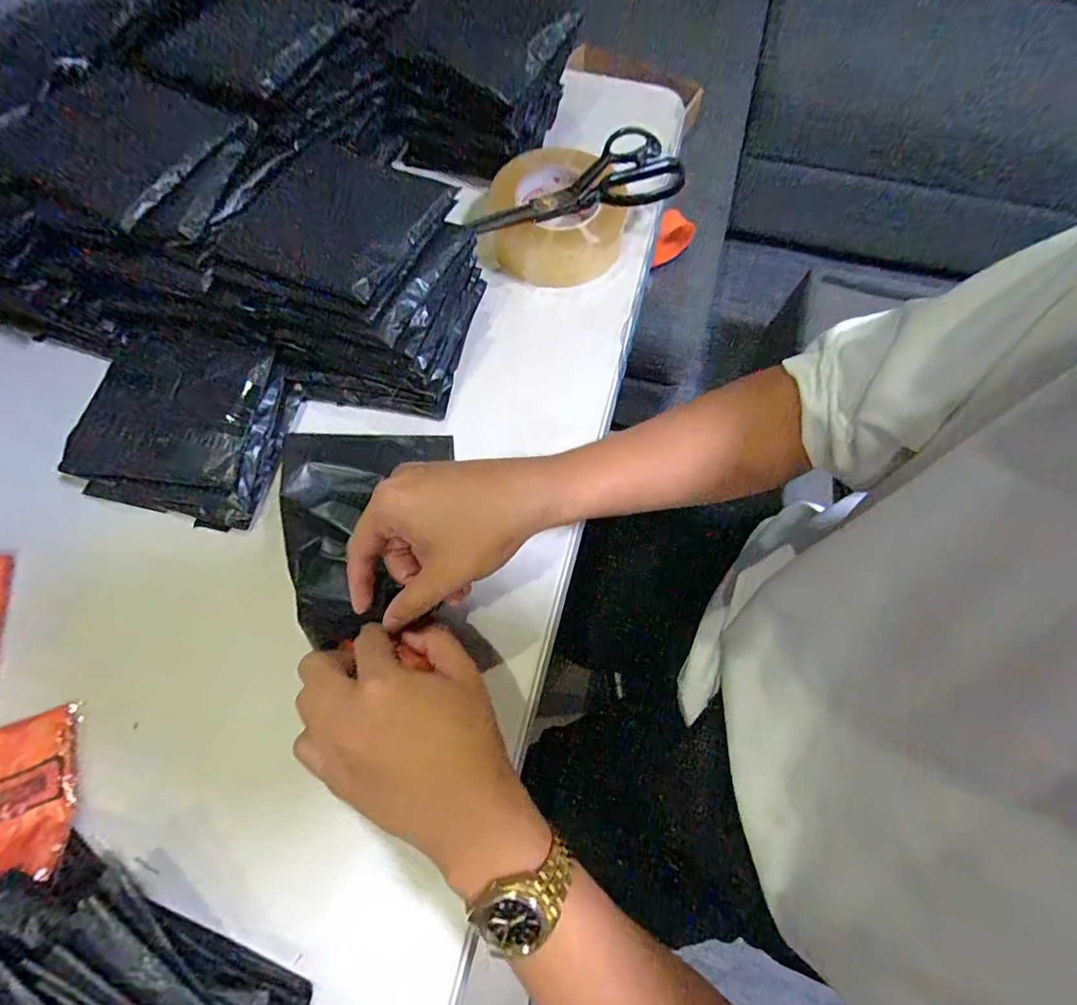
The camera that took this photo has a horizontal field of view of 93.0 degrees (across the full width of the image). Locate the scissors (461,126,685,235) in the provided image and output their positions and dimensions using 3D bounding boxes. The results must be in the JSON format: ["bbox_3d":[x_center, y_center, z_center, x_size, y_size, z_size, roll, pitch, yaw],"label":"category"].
[{"bbox_3d":[0.031,-0.302,0.480,0.204,0.021,0.075,-15,70,-5],"label":"scissors"}]

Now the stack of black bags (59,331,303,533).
[{"bbox_3d":[-0.289,-0.067,0.420,0.142,0.061,0.148,11,70,4],"label":"stack of black bags"}]

